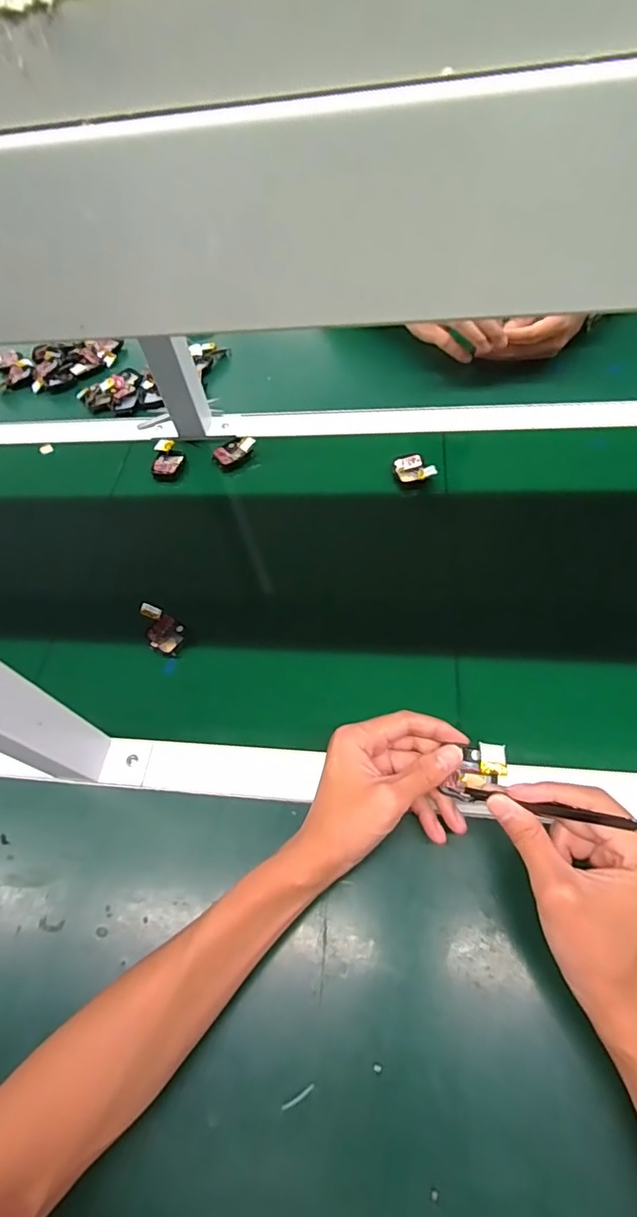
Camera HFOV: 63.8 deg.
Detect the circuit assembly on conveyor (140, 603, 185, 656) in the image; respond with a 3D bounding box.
[{"bbox_3d":[-0.157,0.016,0.511,0.034,0.020,0.065,-27,61,-17],"label":"circuit assembly on conveyor"}]

